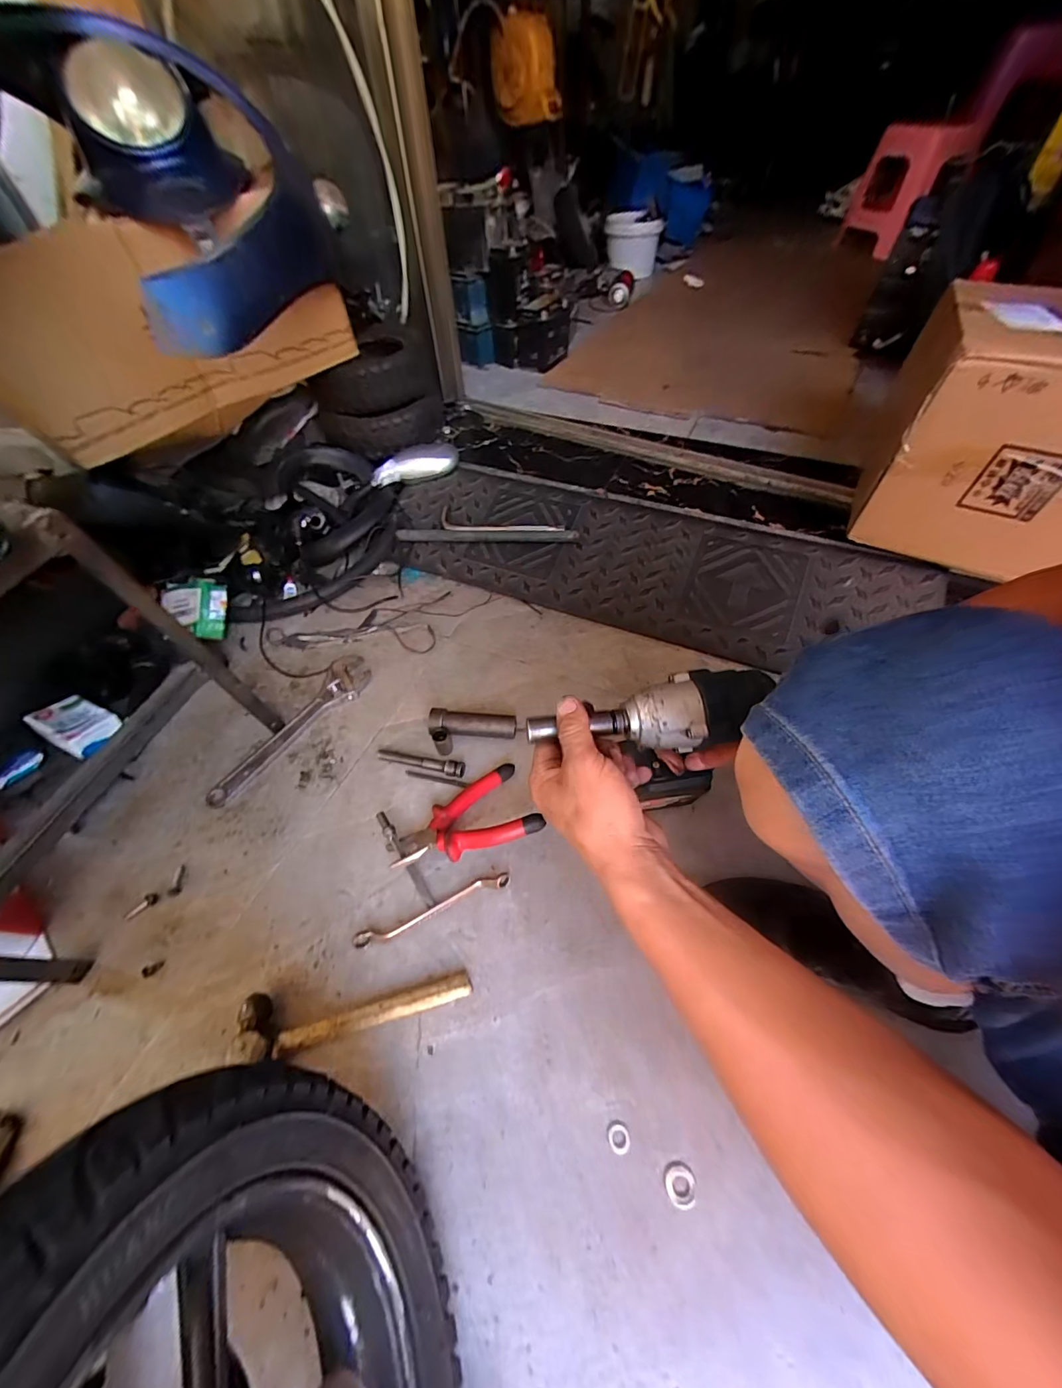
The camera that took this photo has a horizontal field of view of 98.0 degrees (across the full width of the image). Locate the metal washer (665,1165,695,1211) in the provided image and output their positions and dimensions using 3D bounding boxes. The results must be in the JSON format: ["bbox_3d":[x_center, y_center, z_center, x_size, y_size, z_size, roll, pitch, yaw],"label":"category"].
[{"bbox_3d":[0.130,0.431,0.403,0.025,0.004,0.026,-1,54,2],"label":"metal washer"}]

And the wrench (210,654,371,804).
[{"bbox_3d":[-0.355,0.050,0.696,0.073,0.013,0.288,27,60,21],"label":"wrench"}]

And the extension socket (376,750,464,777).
[{"bbox_3d":[-0.155,0.096,0.649,0.128,0.015,0.018,10,55,10],"label":"extension socket"}]

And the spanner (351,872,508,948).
[{"bbox_3d":[-0.113,0.249,0.536,0.182,0.021,0.019,-20,56,-11],"label":"spanner"}]

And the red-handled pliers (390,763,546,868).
[{"bbox_3d":[-0.087,0.155,0.584,0.181,0.027,0.123,-19,34,-4],"label":"red-handled pliers"}]

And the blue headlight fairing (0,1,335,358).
[{"bbox_3d":[-0.437,-0.640,0.621,0.261,0.164,0.455,-17,76,-6],"label":"blue headlight fairing"}]

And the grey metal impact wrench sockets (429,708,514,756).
[{"bbox_3d":[-0.084,0.054,0.664,0.123,0.032,0.059,1,54,3],"label":"grey metal impact wrench sockets"}]

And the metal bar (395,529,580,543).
[{"bbox_3d":[-0.085,-0.299,0.871,0.341,0.012,0.023,3,85,8],"label":"metal bar"}]

